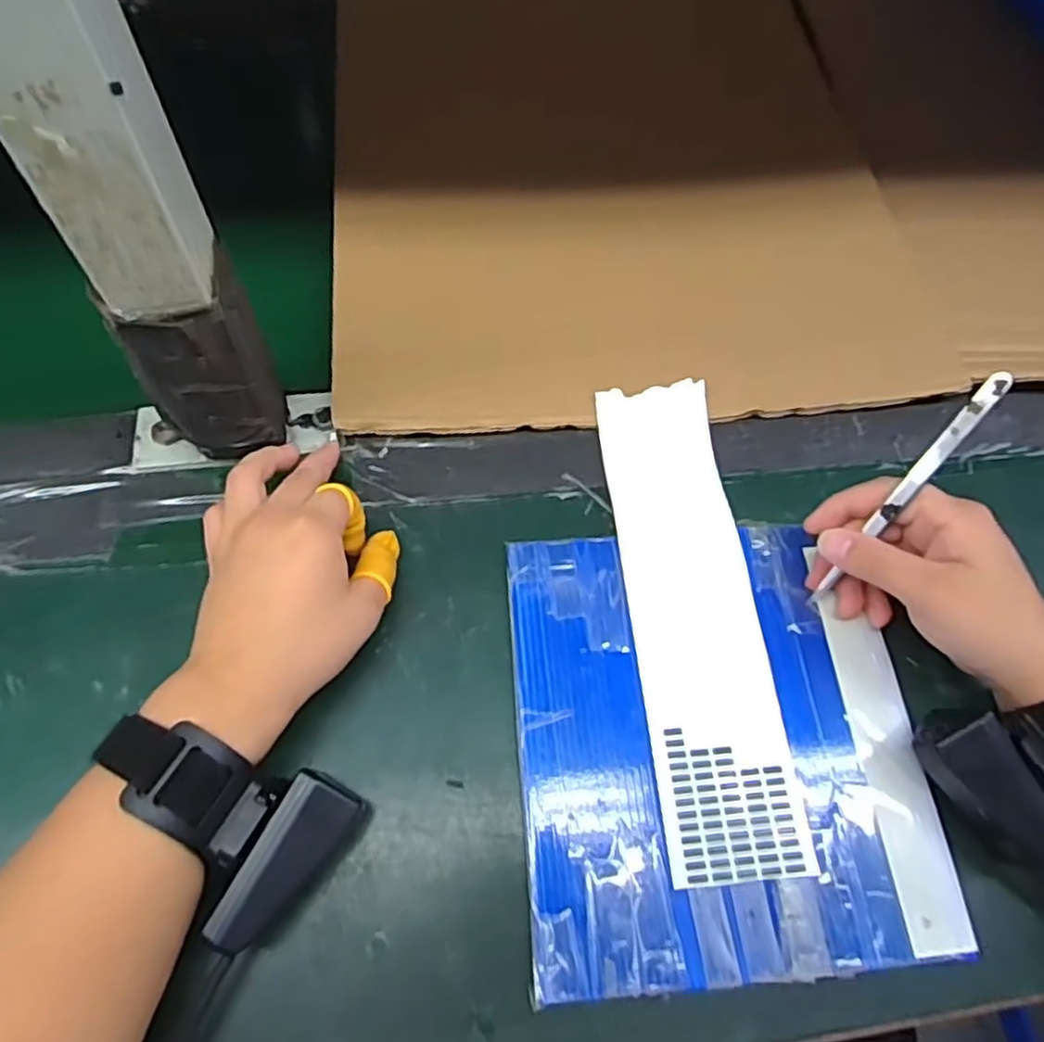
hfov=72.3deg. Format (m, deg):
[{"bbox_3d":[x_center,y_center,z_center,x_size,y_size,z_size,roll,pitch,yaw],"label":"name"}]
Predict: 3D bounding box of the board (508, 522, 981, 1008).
[{"bbox_3d":[0.095,0.100,0.340,0.190,0.006,0.202,-3,63,-4],"label":"board"}]

